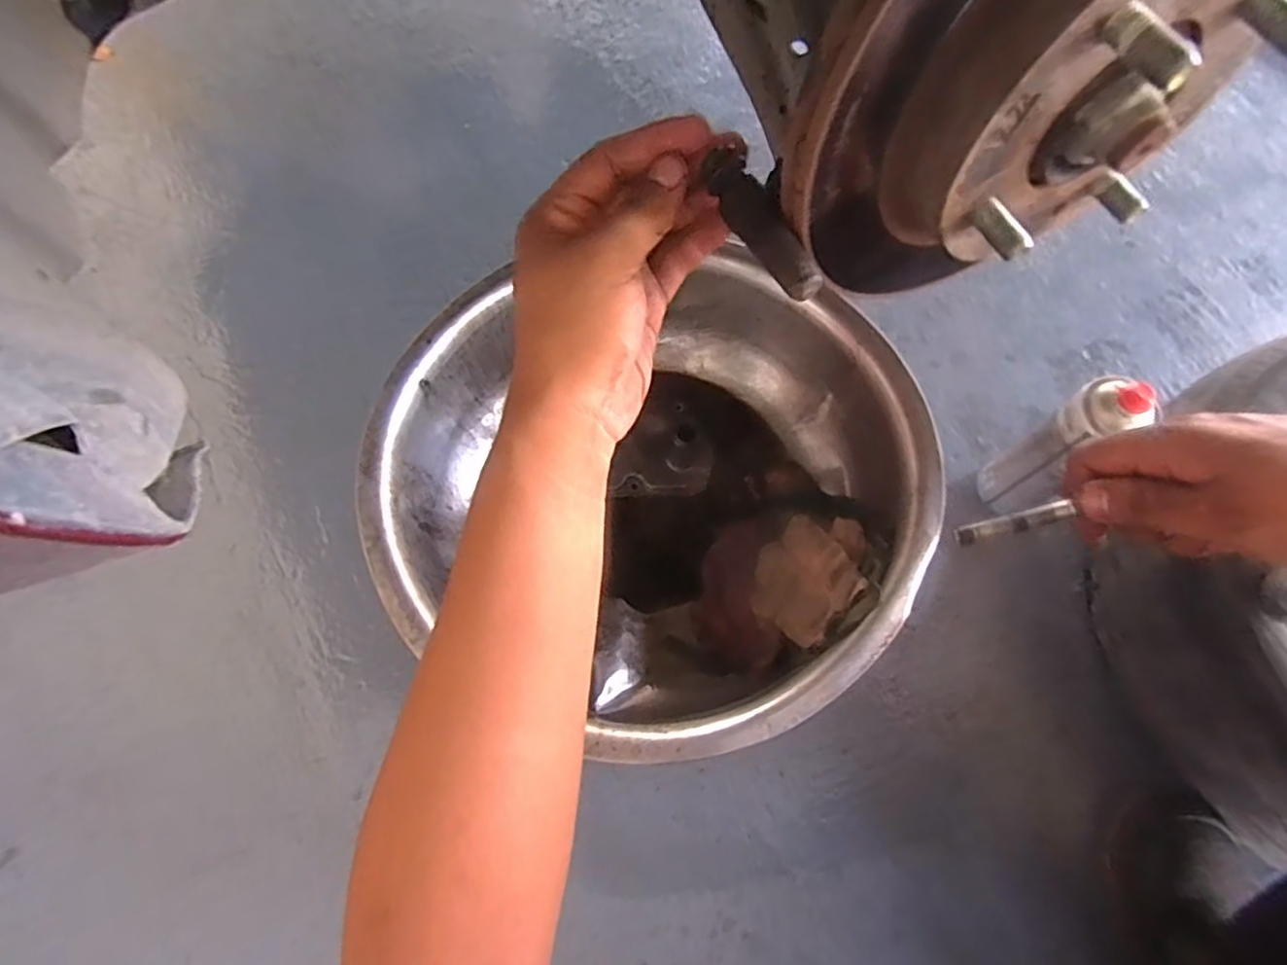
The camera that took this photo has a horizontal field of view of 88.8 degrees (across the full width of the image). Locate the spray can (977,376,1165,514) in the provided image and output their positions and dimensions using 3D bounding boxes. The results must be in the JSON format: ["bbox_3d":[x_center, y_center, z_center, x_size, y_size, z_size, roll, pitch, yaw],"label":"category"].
[{"bbox_3d":[0.392,-0.025,0.636,0.056,0.232,0.062,-38,73,-13],"label":"spray can"}]

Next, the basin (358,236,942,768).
[{"bbox_3d":[0.008,0.002,0.640,0.481,0.212,0.435,33,73,13],"label":"basin"}]

